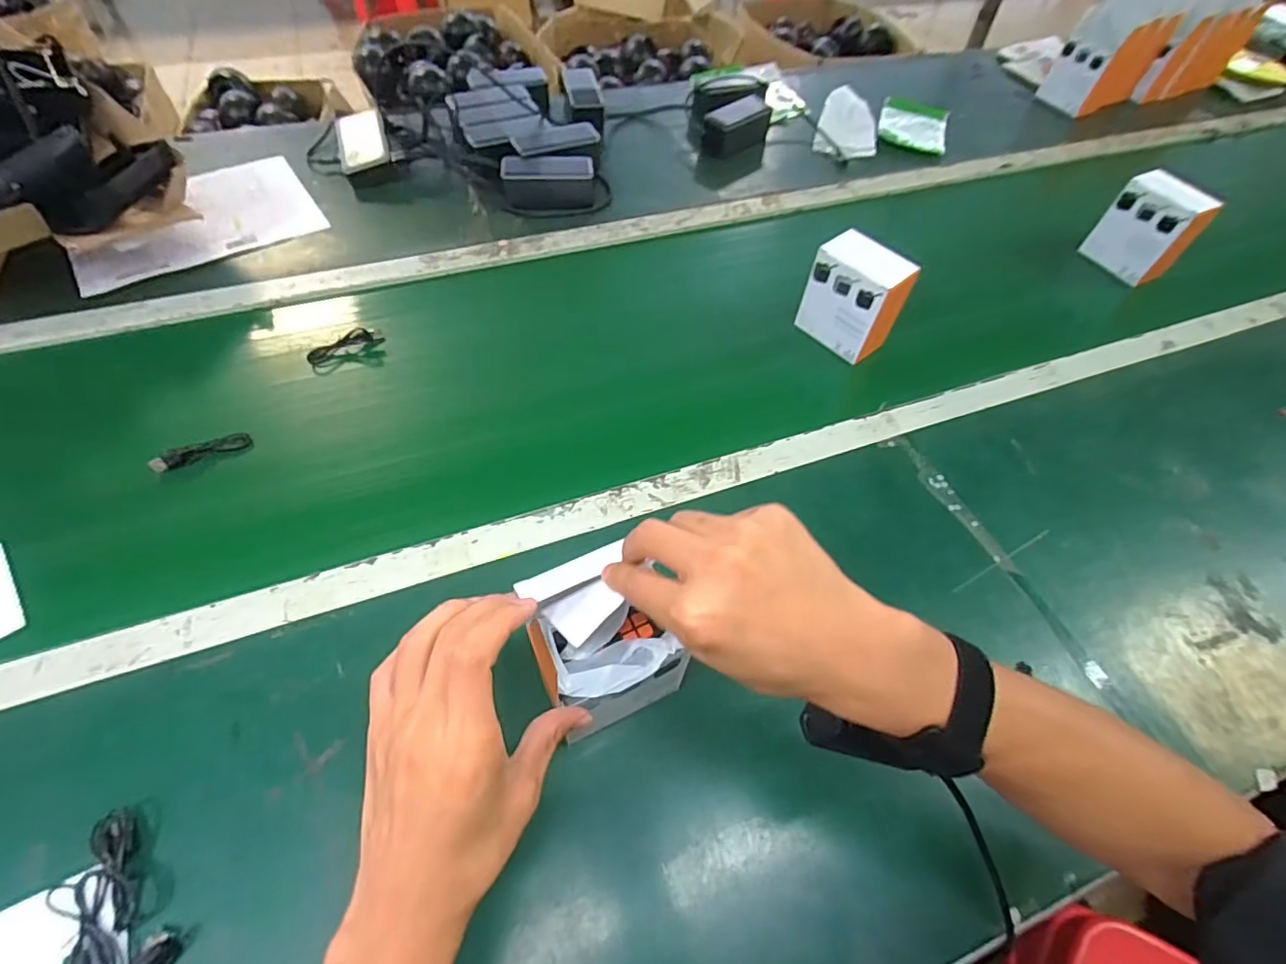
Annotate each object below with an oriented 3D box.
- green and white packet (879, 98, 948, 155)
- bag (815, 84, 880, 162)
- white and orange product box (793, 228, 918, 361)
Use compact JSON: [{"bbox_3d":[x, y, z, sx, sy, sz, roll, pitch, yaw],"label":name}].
[{"bbox_3d":[0.520,-0.684,1.114,0.123,0.028,0.225,16,56,6],"label":"green and white packet"},{"bbox_3d":[0.380,-0.672,1.088,0.099,0.030,0.246,11,55,3],"label":"bag"},{"bbox_3d":[0.263,-0.230,0.716,0.065,0.115,0.112,-36,65,-25],"label":"white and orange product box"}]

